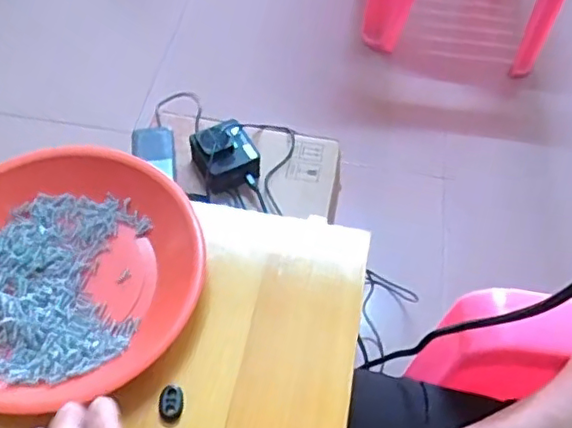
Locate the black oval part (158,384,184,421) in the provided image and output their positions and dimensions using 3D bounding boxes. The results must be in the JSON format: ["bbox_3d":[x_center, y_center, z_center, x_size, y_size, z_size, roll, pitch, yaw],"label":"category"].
[{"bbox_3d":[-0.072,0.118,0.374,0.015,0.004,0.021,4,57,0],"label":"black oval part"}]

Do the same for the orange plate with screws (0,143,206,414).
[{"bbox_3d":[-0.157,0.037,0.406,0.190,0.032,0.177,1,57,-2],"label":"orange plate with screws"}]

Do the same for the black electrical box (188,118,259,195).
[{"bbox_3d":[-0.080,-0.076,0.792,0.076,0.056,0.079,-26,61,-18],"label":"black electrical box"}]

